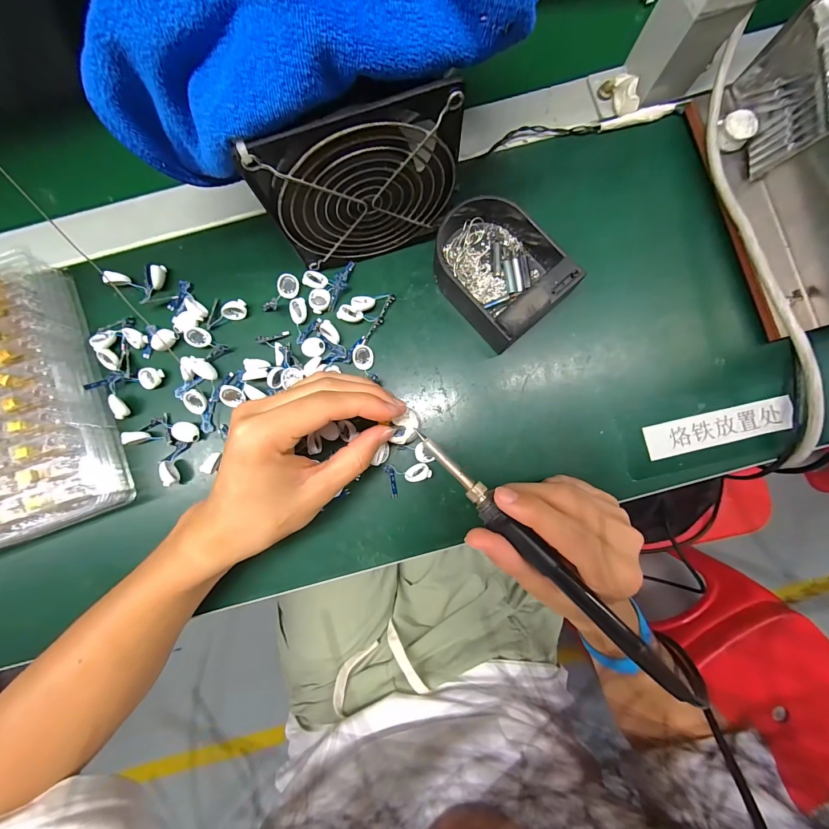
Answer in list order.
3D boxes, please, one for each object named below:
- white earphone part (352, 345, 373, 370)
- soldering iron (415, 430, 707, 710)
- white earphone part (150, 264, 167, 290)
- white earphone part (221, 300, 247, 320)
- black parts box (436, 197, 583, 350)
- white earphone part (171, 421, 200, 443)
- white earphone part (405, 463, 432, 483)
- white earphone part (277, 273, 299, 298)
[{"bbox_3d":[-0.040,-0.044,0.277,0.016,0.004,0.018,2,96,-23],"label":"white earphone part"},{"bbox_3d":[0.075,0.085,0.213,0.200,0.012,0.014,43,83,11],"label":"soldering iron"},{"bbox_3d":[-0.203,-0.109,0.283,0.009,0.010,0.019,5,83,-2],"label":"white earphone part"},{"bbox_3d":[-0.140,-0.081,0.280,0.020,0.016,0.009,-19,84,-4],"label":"white earphone part"},{"bbox_3d":[0.063,-0.112,0.267,0.087,0.038,0.104,-42,86,-2],"label":"black parts box"},{"bbox_3d":[-0.174,0.014,0.275,0.022,0.010,0.015,22,83,0],"label":"white earphone part"},{"bbox_3d":[0.002,0.044,0.270,0.019,0.011,0.013,-18,84,-4],"label":"white earphone part"},{"bbox_3d":[-0.099,-0.101,0.280,0.017,0.008,0.015,-32,85,-6],"label":"white earphone part"}]

